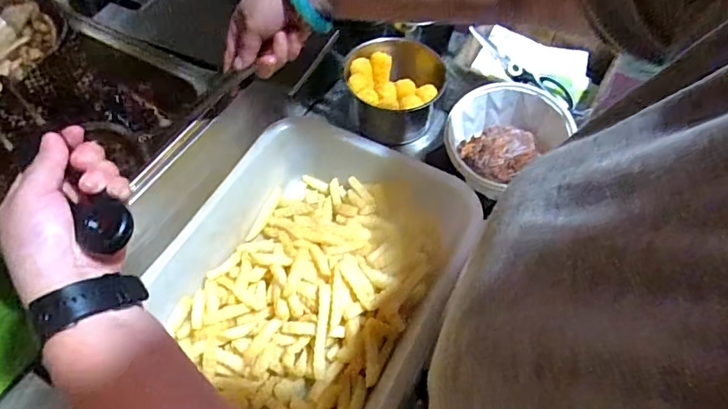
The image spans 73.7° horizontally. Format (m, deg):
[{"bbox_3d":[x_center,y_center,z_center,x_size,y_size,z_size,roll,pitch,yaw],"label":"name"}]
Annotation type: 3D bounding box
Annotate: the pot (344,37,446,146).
[{"bbox_3d":[0.046,-0.174,0.743,0.144,0.076,0.144,1,57,-2],"label":"pot"}]

